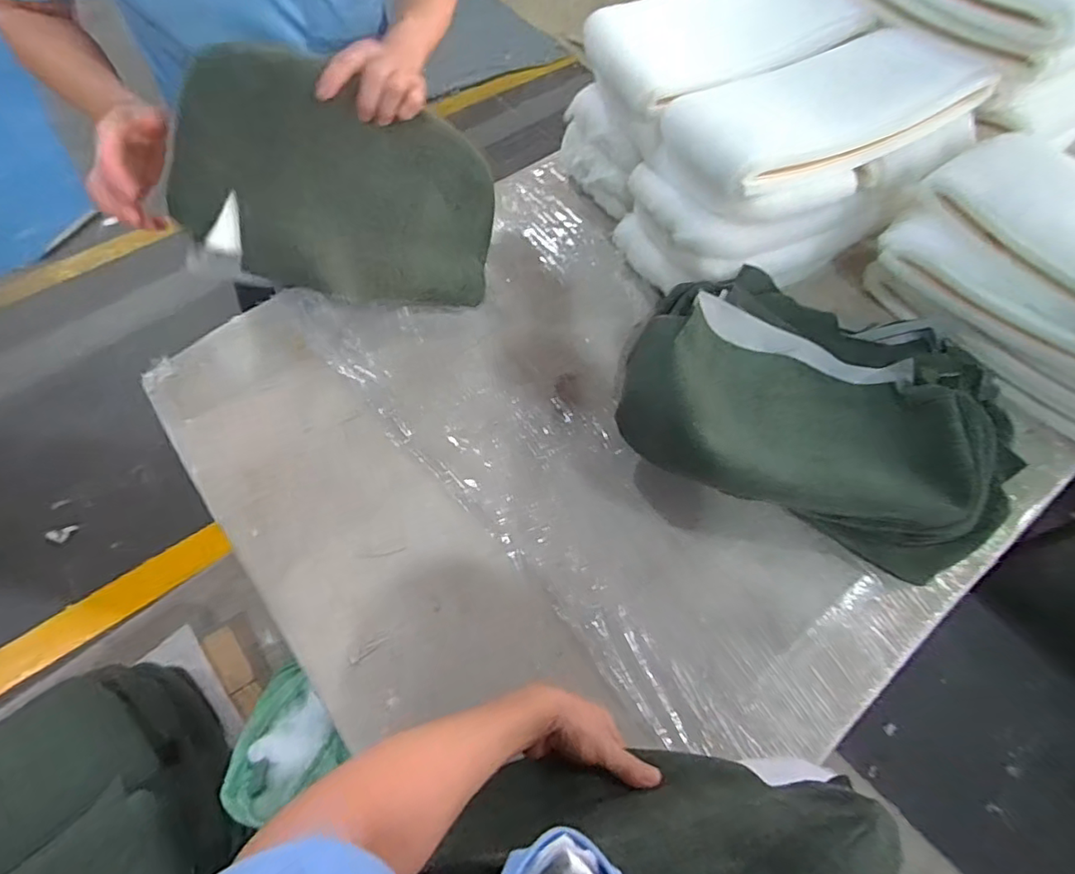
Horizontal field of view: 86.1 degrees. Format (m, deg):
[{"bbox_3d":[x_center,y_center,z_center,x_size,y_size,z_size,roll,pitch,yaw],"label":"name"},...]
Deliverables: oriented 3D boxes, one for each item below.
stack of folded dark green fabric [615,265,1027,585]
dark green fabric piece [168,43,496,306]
[{"bbox_3d":[0.378,-0.049,0.788,0.476,0.134,0.355,22,63,11],"label":"stack of folded dark green fabric"},{"bbox_3d":[-0.197,-0.287,0.703,0.048,0.226,0.414,22,20,38],"label":"dark green fabric piece"}]

